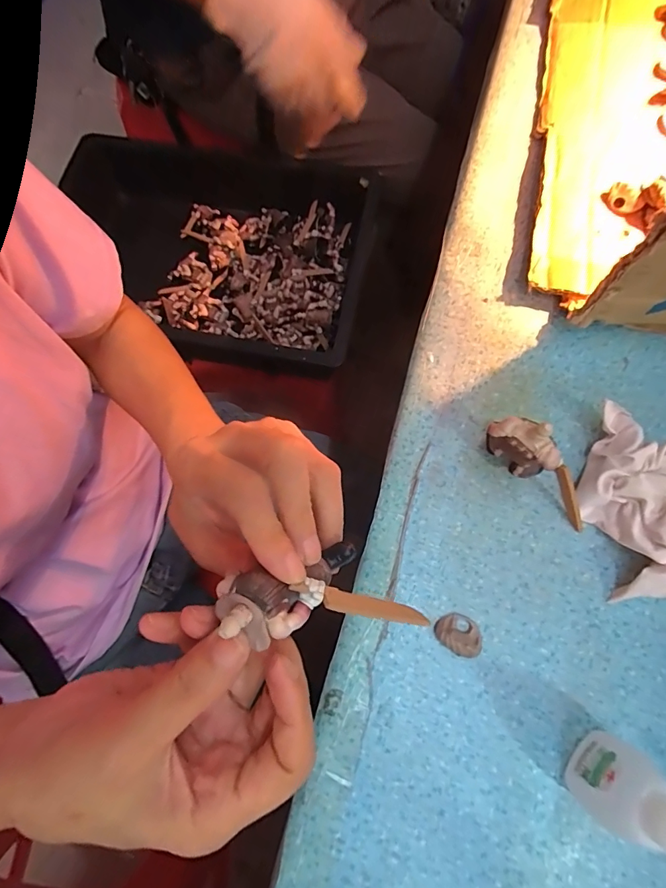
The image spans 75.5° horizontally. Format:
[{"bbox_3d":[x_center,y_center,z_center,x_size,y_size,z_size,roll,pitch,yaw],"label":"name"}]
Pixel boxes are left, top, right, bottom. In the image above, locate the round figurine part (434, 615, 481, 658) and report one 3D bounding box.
[{"bbox_3d":[0.067,0.100,0.226,0.023,0.010,0.019,36,78,12],"label":"round figurine part"}]

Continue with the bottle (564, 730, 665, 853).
[{"bbox_3d":[0.123,0.141,0.160,0.018,0.108,0.032,39,78,13],"label":"bottle"}]

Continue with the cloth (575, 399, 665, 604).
[{"bbox_3d":[0.172,0.029,0.232,0.067,0.031,0.099,-13,73,-2],"label":"cloth"}]

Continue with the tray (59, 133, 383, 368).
[{"bbox_3d":[-0.178,-0.317,0.657,0.458,0.081,0.308,15,74,5],"label":"tray"}]

